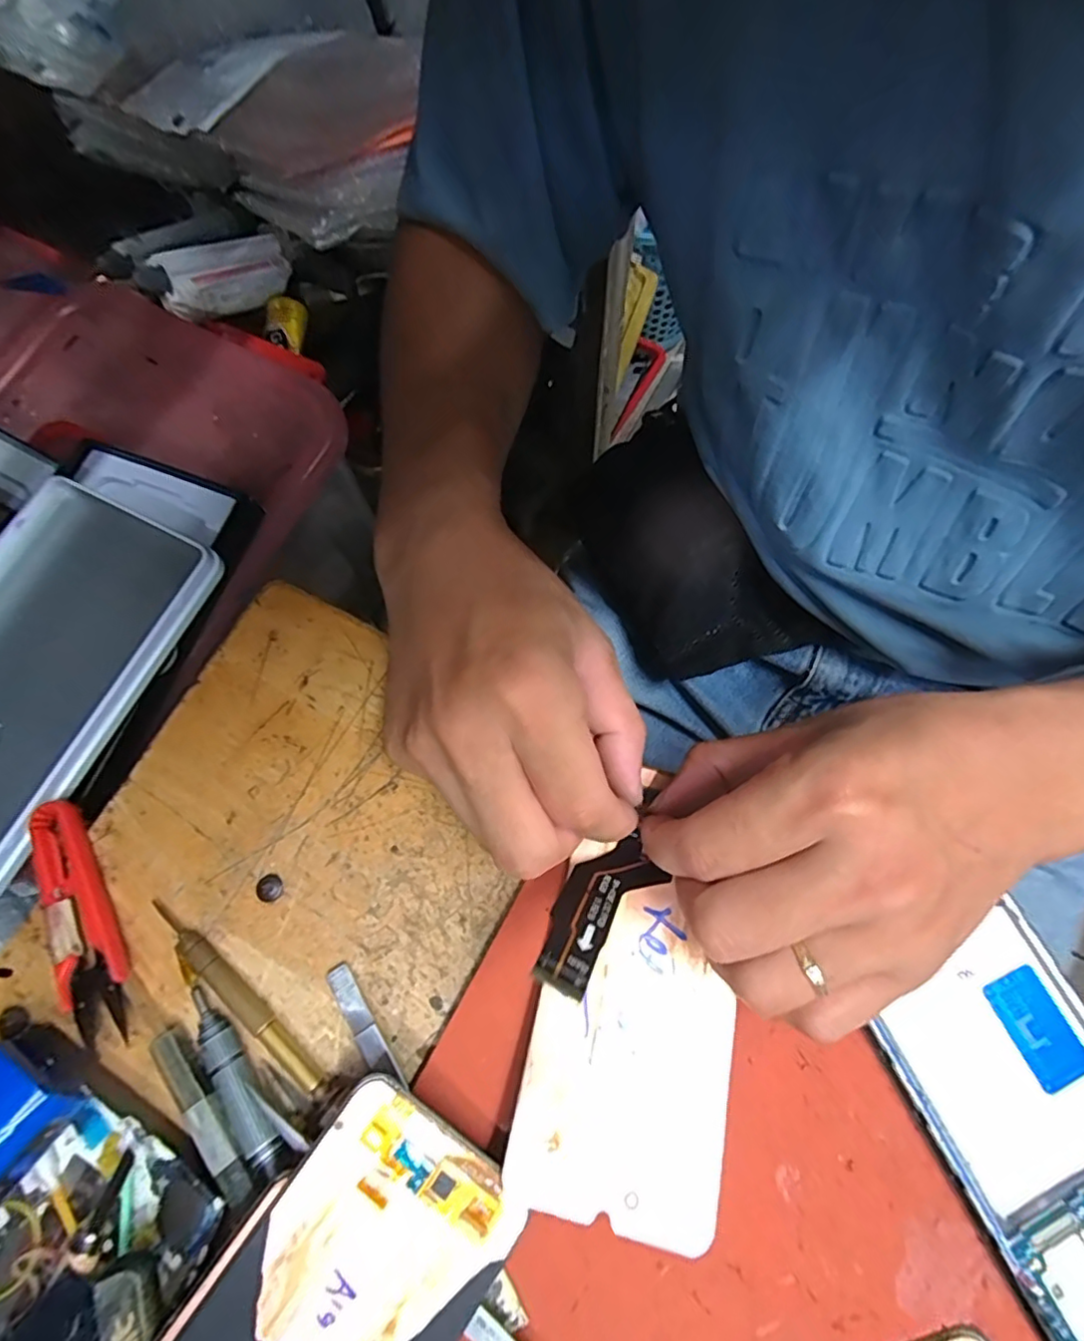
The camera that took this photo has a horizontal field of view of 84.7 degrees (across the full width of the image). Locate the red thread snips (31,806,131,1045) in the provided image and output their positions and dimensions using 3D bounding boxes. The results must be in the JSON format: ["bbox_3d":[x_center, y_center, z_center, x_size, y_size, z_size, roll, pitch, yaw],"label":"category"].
[{"bbox_3d":[-0.184,0.096,0.235,0.020,0.012,0.093,-26,73,-7],"label":"red thread snips"}]

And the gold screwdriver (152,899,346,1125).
[{"bbox_3d":[-0.115,0.126,0.226,0.105,0.009,0.011,38,77,12],"label":"gold screwdriver"}]

